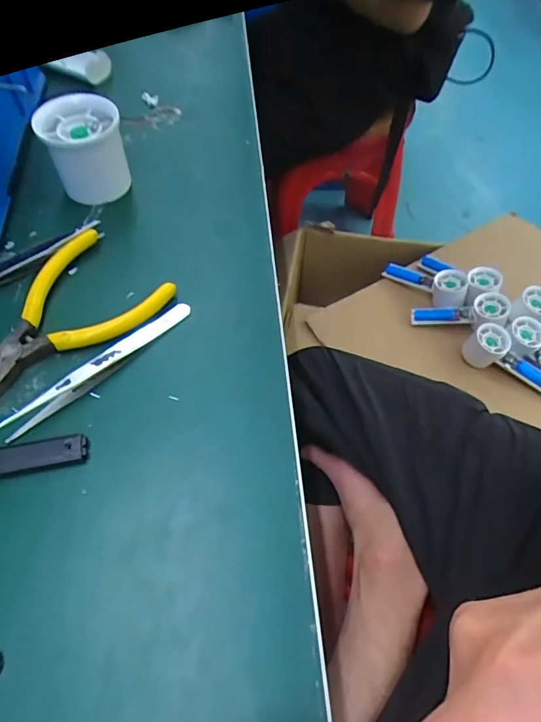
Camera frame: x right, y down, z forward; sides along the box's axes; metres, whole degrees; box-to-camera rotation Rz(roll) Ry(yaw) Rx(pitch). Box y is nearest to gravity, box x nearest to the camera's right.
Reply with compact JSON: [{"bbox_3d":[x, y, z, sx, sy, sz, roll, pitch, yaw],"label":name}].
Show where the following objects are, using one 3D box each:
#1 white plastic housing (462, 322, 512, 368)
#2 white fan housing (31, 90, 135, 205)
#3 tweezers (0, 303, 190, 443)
[{"bbox_3d":[0.368,-0.026,0.779,0.058,0.056,0.065,35,64,19],"label":"white plastic housing"},{"bbox_3d":[-0.133,-0.151,0.331,0.053,0.056,0.046,-16,61,-14],"label":"white fan housing"},{"bbox_3d":[-0.096,0.001,0.264,0.011,0.011,0.122,41,64,19],"label":"tweezers"}]

